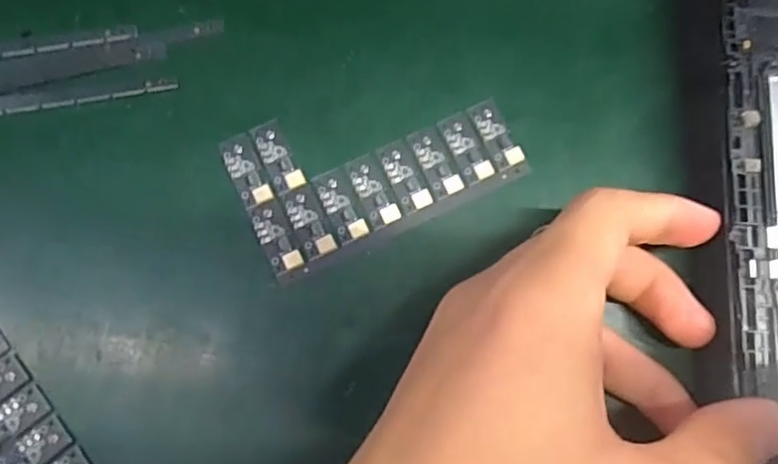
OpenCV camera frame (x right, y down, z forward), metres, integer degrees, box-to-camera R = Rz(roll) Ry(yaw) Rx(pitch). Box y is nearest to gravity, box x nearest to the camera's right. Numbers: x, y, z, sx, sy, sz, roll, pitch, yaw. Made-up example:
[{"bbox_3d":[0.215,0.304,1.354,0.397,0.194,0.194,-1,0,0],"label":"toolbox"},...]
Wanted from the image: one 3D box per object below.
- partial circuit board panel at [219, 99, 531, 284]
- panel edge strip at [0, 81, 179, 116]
[{"bbox_3d":[-0.005,-0.026,0.213,0.095,0.004,0.052,-25,80,-6],"label":"partial circuit board panel"},{"bbox_3d":[-0.122,-0.045,0.211,0.092,0.004,0.007,-8,79,-3],"label":"panel edge strip"}]

